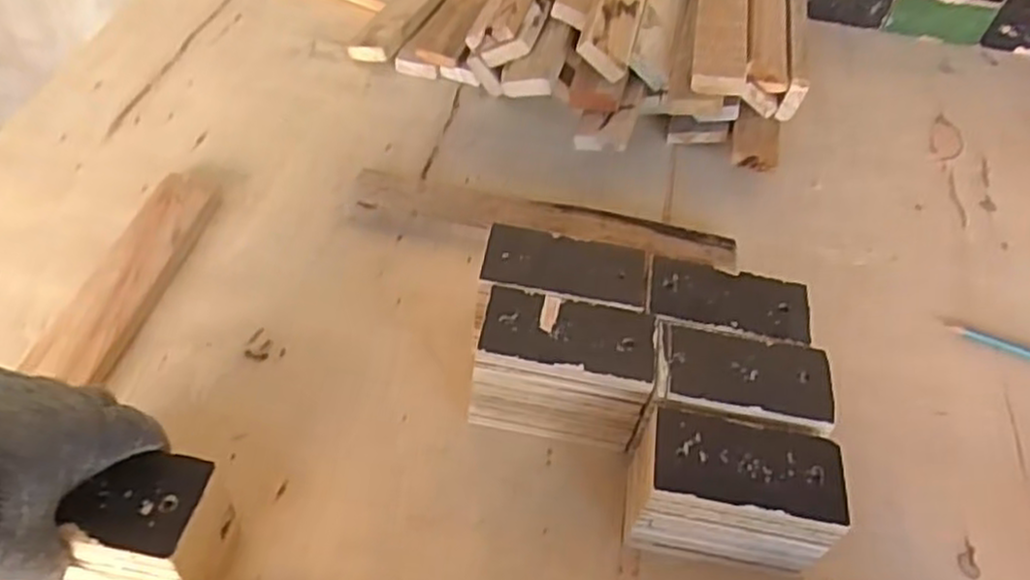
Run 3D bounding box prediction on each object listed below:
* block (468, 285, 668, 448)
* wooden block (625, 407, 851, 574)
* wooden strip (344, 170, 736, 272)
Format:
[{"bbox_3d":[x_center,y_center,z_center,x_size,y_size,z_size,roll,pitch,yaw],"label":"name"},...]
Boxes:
[{"bbox_3d":[0.036,0.058,0.541,0.122,0.089,0.065,11,51,3],"label":"block"},{"bbox_3d":[0.138,0.132,0.492,0.118,0.084,0.071,9,51,2],"label":"wooden block"},{"bbox_3d":[0.026,-0.061,0.684,0.338,0.019,0.049,11,51,3],"label":"wooden strip"}]

